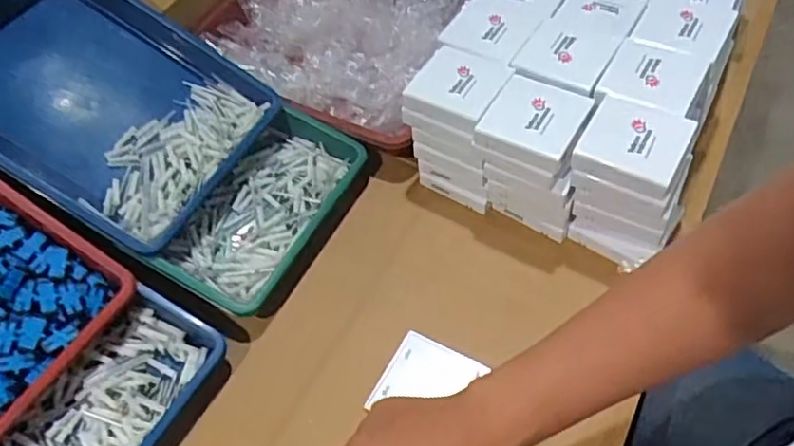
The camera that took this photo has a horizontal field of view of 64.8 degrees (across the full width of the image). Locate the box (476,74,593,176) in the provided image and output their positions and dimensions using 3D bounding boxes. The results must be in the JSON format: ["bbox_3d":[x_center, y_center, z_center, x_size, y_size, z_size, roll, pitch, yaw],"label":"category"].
[{"bbox_3d":[0.131,-0.098,0.597,0.082,0.023,0.090,24,60,20],"label":"box"}]

